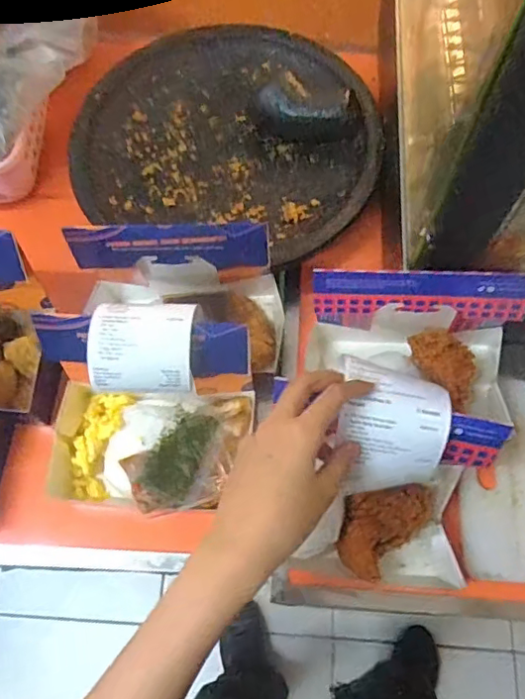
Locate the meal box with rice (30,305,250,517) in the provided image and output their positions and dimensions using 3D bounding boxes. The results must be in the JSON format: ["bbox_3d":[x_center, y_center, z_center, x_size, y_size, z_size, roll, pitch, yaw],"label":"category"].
[{"bbox_3d":[-0.107,0.055,0.489,0.190,0.154,0.156,1,68,2],"label":"meal box with rice"}]

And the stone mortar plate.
[{"bbox_3d":[-0.037,-0.266,0.651,0.353,0.052,0.322,-1,68,2],"label":"stone mortar plate"}]

